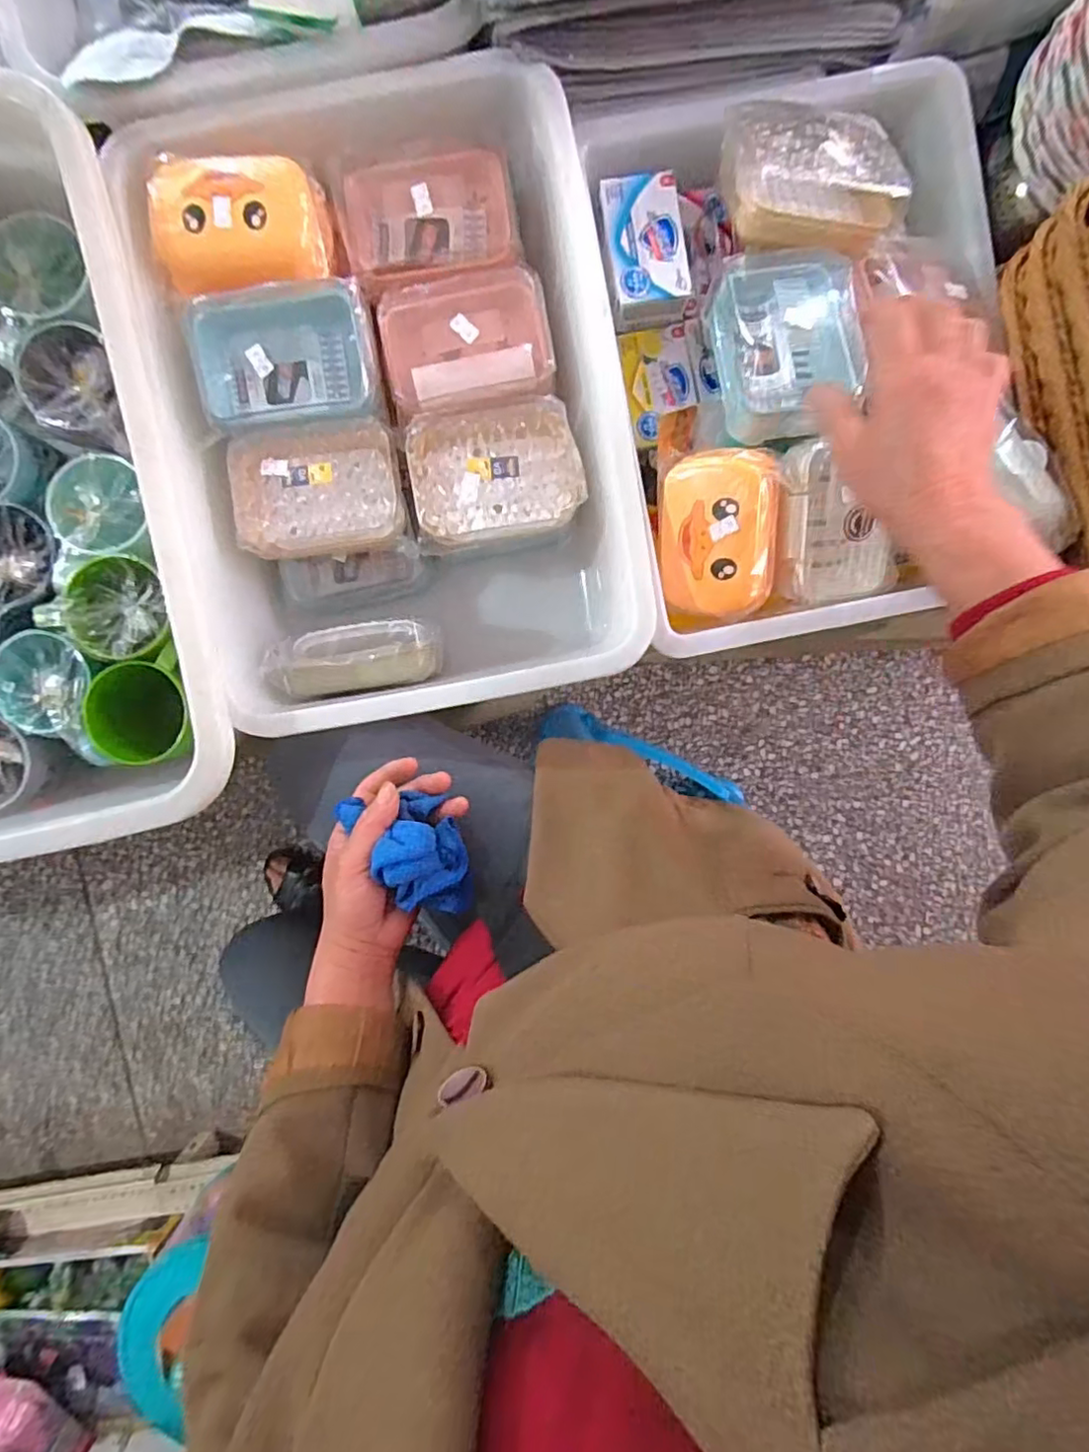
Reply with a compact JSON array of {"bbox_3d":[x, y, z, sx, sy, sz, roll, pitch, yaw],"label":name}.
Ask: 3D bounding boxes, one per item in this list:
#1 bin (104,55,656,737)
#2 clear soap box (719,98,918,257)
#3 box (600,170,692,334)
[{"bbox_3d":[-0.114,-0.250,0.528,0.340,0.131,0.463,-12,94,1],"label":"bin"},{"bbox_3d":[0.207,-0.418,0.466,0.137,0.036,0.100,-1,94,0],"label":"clear soap box"},{"bbox_3d":[0.084,-0.386,0.511,0.070,0.037,0.112,-7,94,0],"label":"box"}]

